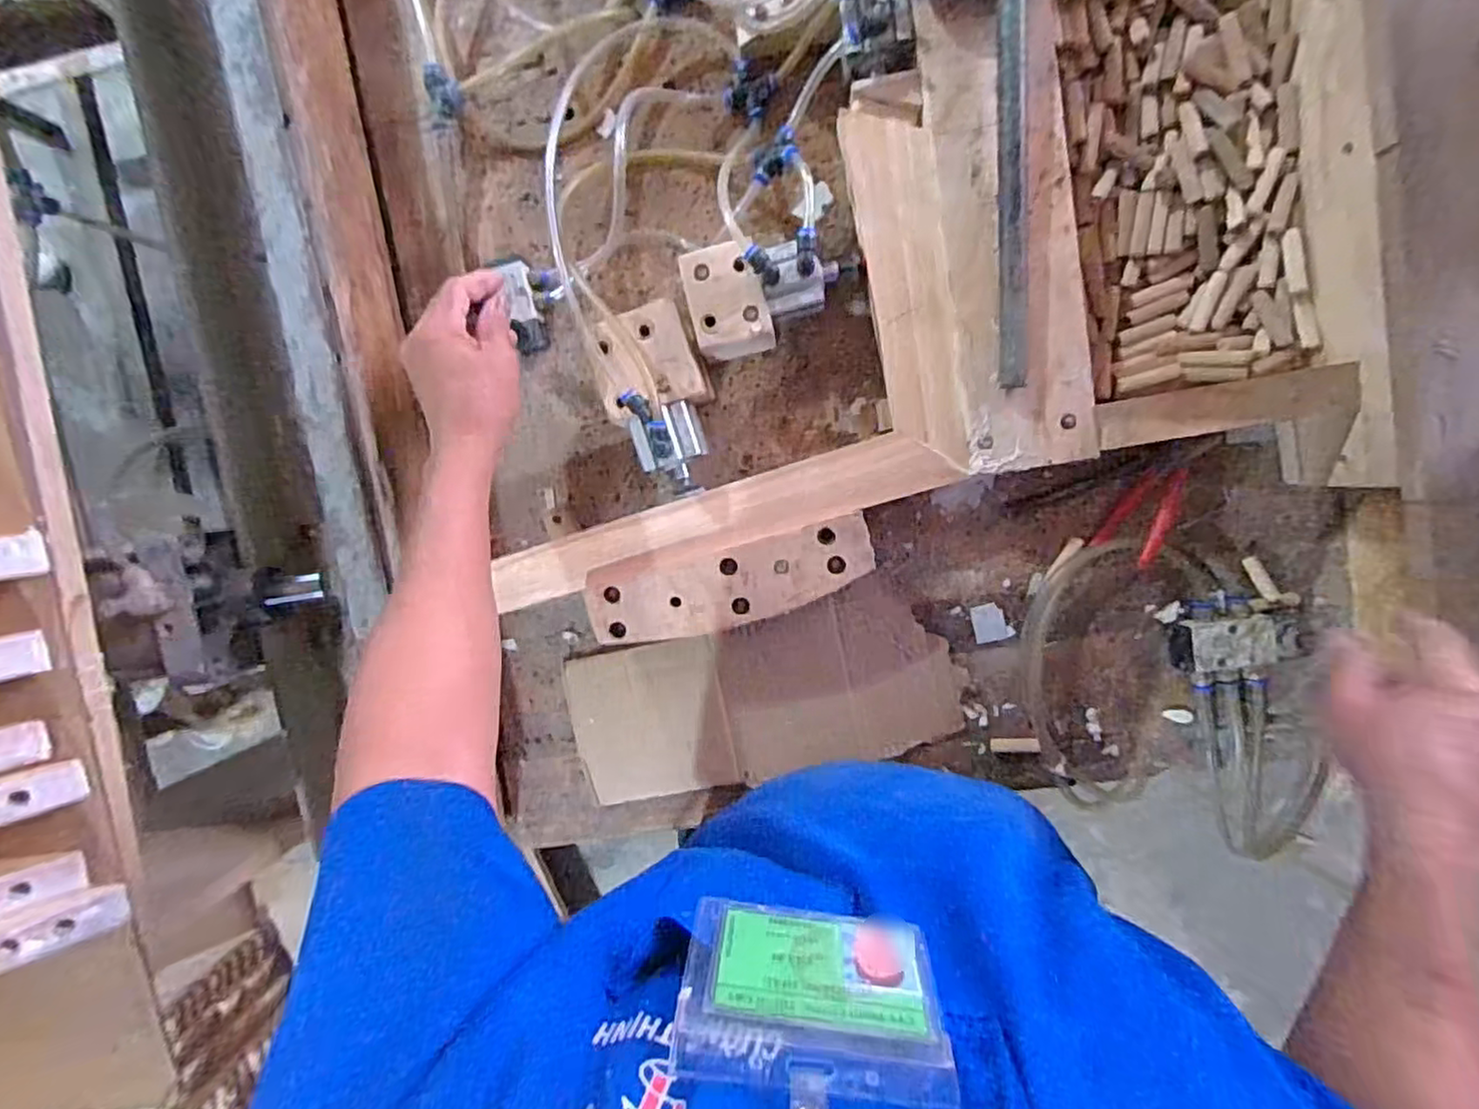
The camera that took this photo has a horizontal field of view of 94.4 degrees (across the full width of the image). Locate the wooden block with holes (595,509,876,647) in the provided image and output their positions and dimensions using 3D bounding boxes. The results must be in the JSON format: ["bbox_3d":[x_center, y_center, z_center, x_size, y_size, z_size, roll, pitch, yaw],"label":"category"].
[{"bbox_3d":[-0.010,0.024,0.589,0.243,0.015,0.075,-12,95,6],"label":"wooden block with holes"}]

